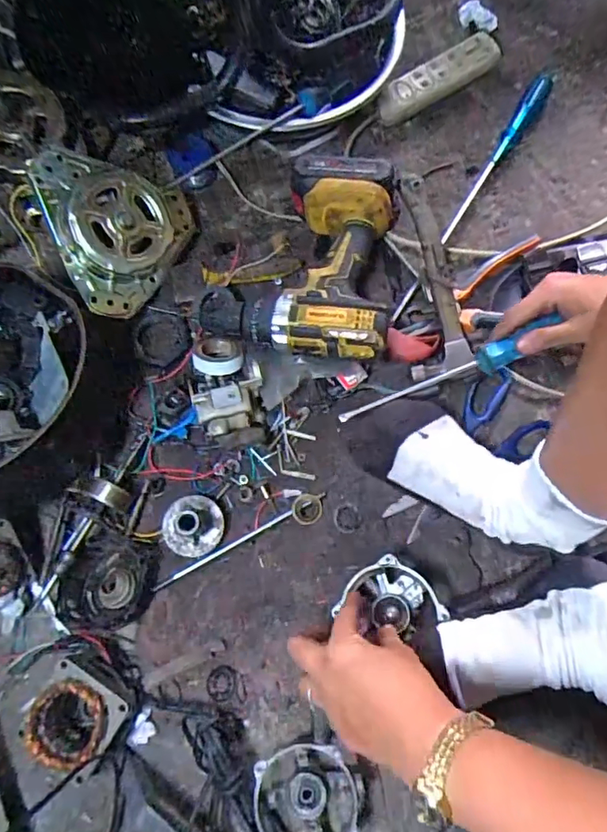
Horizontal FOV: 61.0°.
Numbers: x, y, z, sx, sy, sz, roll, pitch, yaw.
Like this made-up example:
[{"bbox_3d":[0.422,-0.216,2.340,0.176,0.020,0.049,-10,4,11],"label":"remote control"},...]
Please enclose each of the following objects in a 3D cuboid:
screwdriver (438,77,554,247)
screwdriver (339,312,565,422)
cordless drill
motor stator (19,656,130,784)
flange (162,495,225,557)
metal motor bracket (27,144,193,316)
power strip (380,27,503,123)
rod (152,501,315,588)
[{"bbox_3d":[0.241,-0.317,0.618,0.026,0.033,0.268,29,77,8],"label":"screwdriver"},{"bbox_3d":[0.134,-0.038,0.493,0.209,0.027,0.023,-23,75,9],"label":"screwdriver"},{"bbox_3d":[-0.001,-0.169,0.553,0.182,0.074,0.211,8,74,4],"label":"cordless drill"},{"bbox_3d":[-0.193,0.260,0.450,0.073,0.055,0.073,28,77,8],"label":"motor stator"},{"bbox_3d":[-0.108,0.104,0.490,0.056,0.052,0.056,0,75,0],"label":"flange"},{"bbox_3d":[-0.196,-0.187,0.541,0.150,0.045,0.150,16,83,-33],"label":"metal motor bracket"},{"bbox_3d":[0.170,-0.431,0.649,0.190,0.023,0.050,-32,77,-8],"label":"power strip"},{"bbox_3d":[-0.069,0.128,0.511,0.173,0.004,0.006,-28,76,-7],"label":"rod"}]

